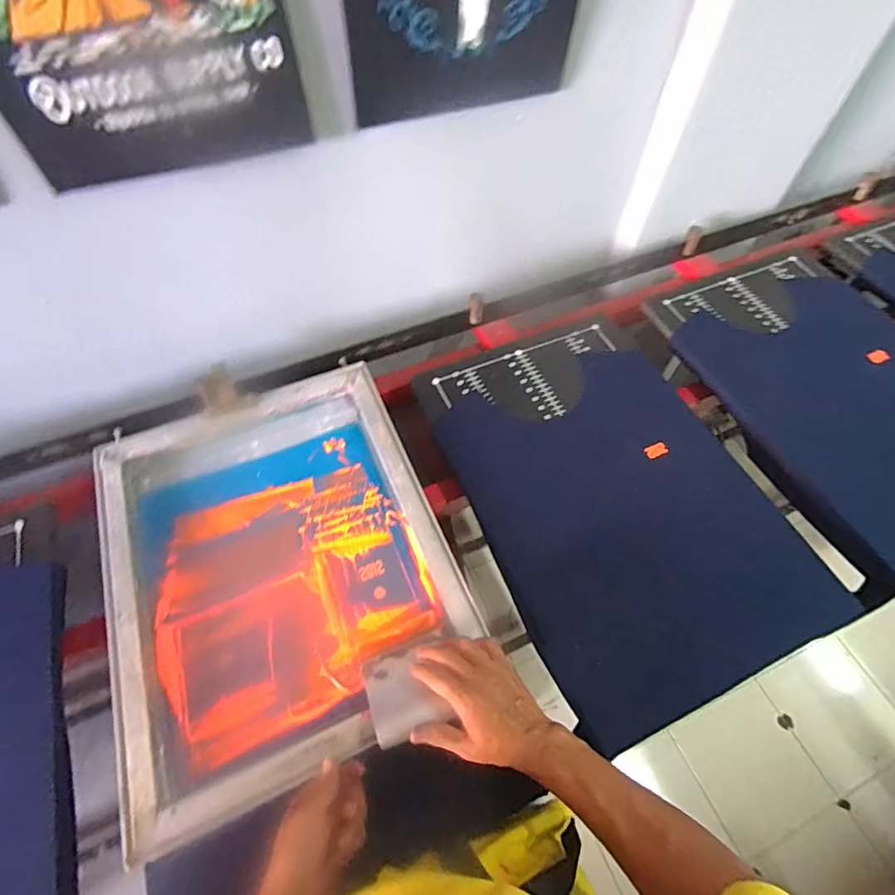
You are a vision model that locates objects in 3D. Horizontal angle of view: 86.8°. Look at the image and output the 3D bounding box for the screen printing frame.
[{"bbox_3d":[-0.225,0.138,0.626,0.410,0.046,0.511,-20,62,-13],"label":"screen printing frame"}]

